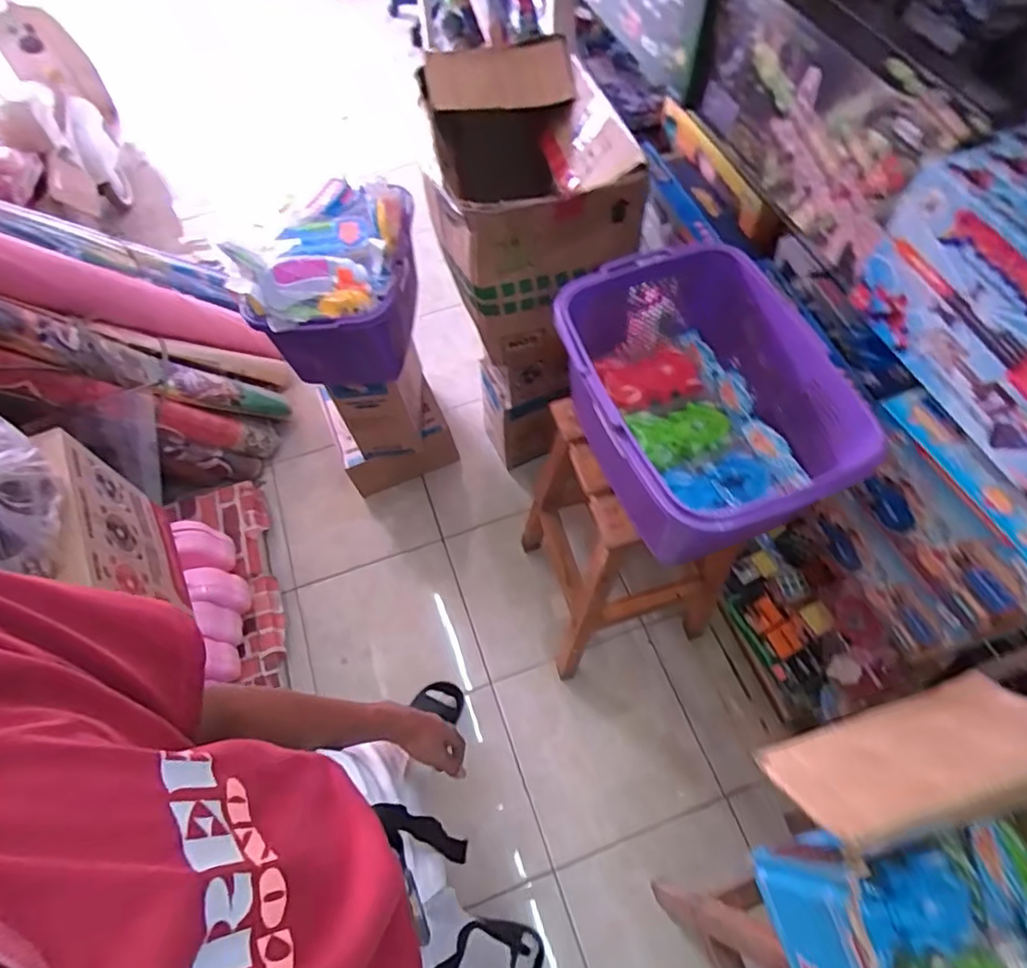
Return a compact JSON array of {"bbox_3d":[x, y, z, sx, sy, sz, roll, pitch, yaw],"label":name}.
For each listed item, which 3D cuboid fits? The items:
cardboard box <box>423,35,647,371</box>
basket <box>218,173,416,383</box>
[{"bbox_3d":[0.021,-0.485,1.095,0.318,0.342,0.399,-10,62,-4],"label":"cardboard box"},{"bbox_3d":[-0.358,-0.418,1.227,0.302,0.284,0.388,2,62,3],"label":"basket"}]

